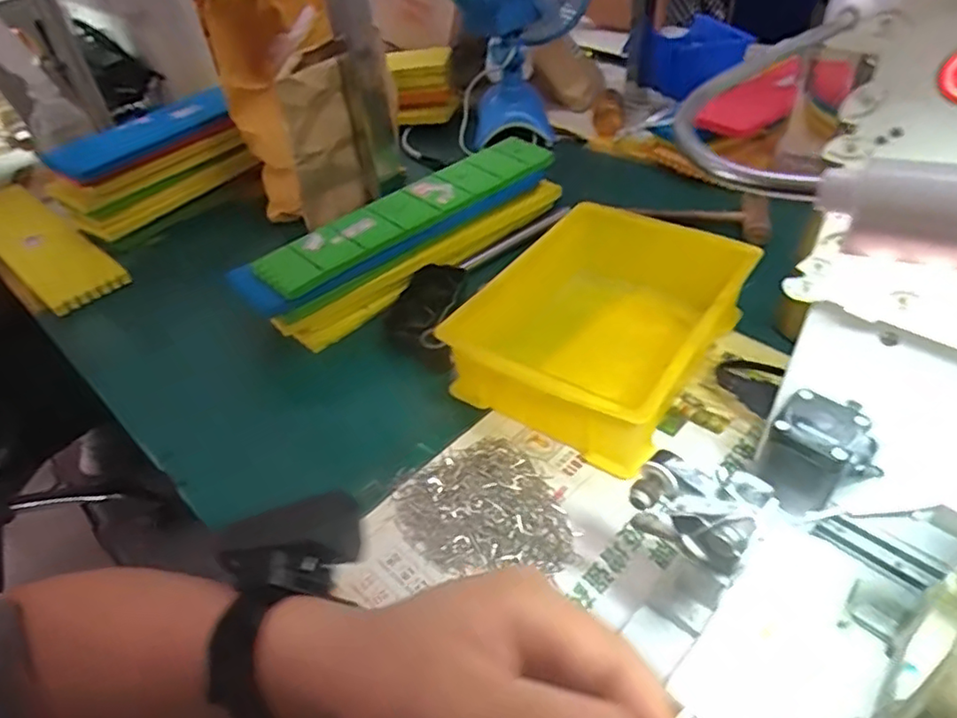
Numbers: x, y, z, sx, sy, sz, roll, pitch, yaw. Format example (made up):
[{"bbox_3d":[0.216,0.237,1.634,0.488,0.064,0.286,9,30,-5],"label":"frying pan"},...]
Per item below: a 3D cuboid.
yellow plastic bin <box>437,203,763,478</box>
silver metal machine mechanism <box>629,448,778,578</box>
[{"bbox_3d":[0.115,-0.040,0.535,0.179,0.073,0.271,24,50,28],"label":"yellow plastic bin"},{"bbox_3d":[0.102,0.073,0.291,0.057,0.049,0.039,28,52,30],"label":"silver metal machine mechanism"}]

